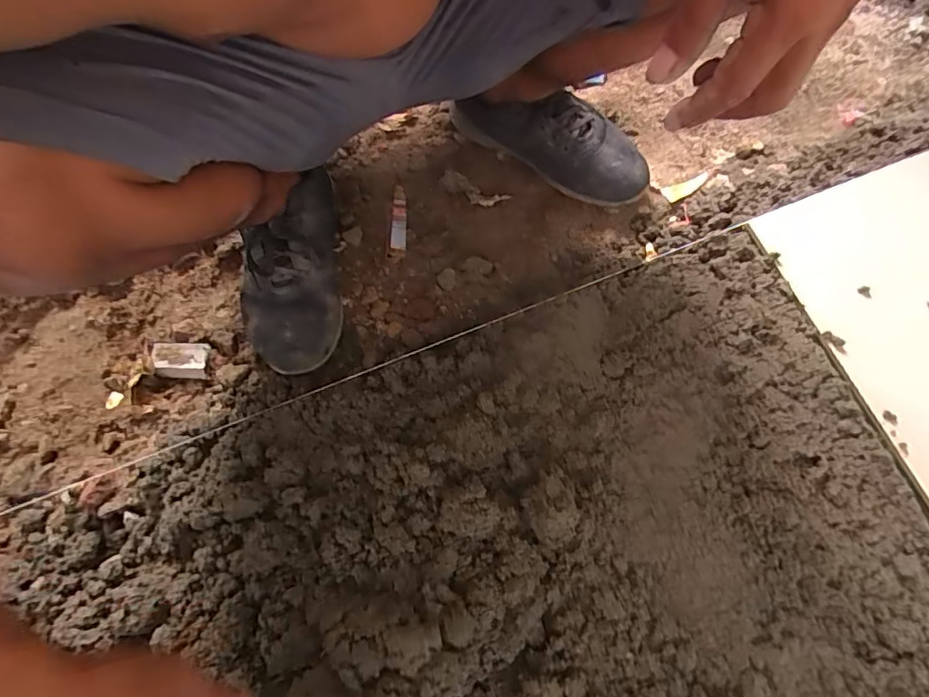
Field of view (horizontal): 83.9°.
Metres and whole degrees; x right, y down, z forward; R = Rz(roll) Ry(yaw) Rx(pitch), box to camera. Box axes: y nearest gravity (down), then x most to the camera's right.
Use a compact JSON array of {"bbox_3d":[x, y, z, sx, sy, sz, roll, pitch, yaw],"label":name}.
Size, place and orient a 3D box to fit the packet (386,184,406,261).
[{"bbox_3d":[-0.080,-0.153,0.615,0.022,0.011,0.101,2,72,1],"label":"packet"}]

